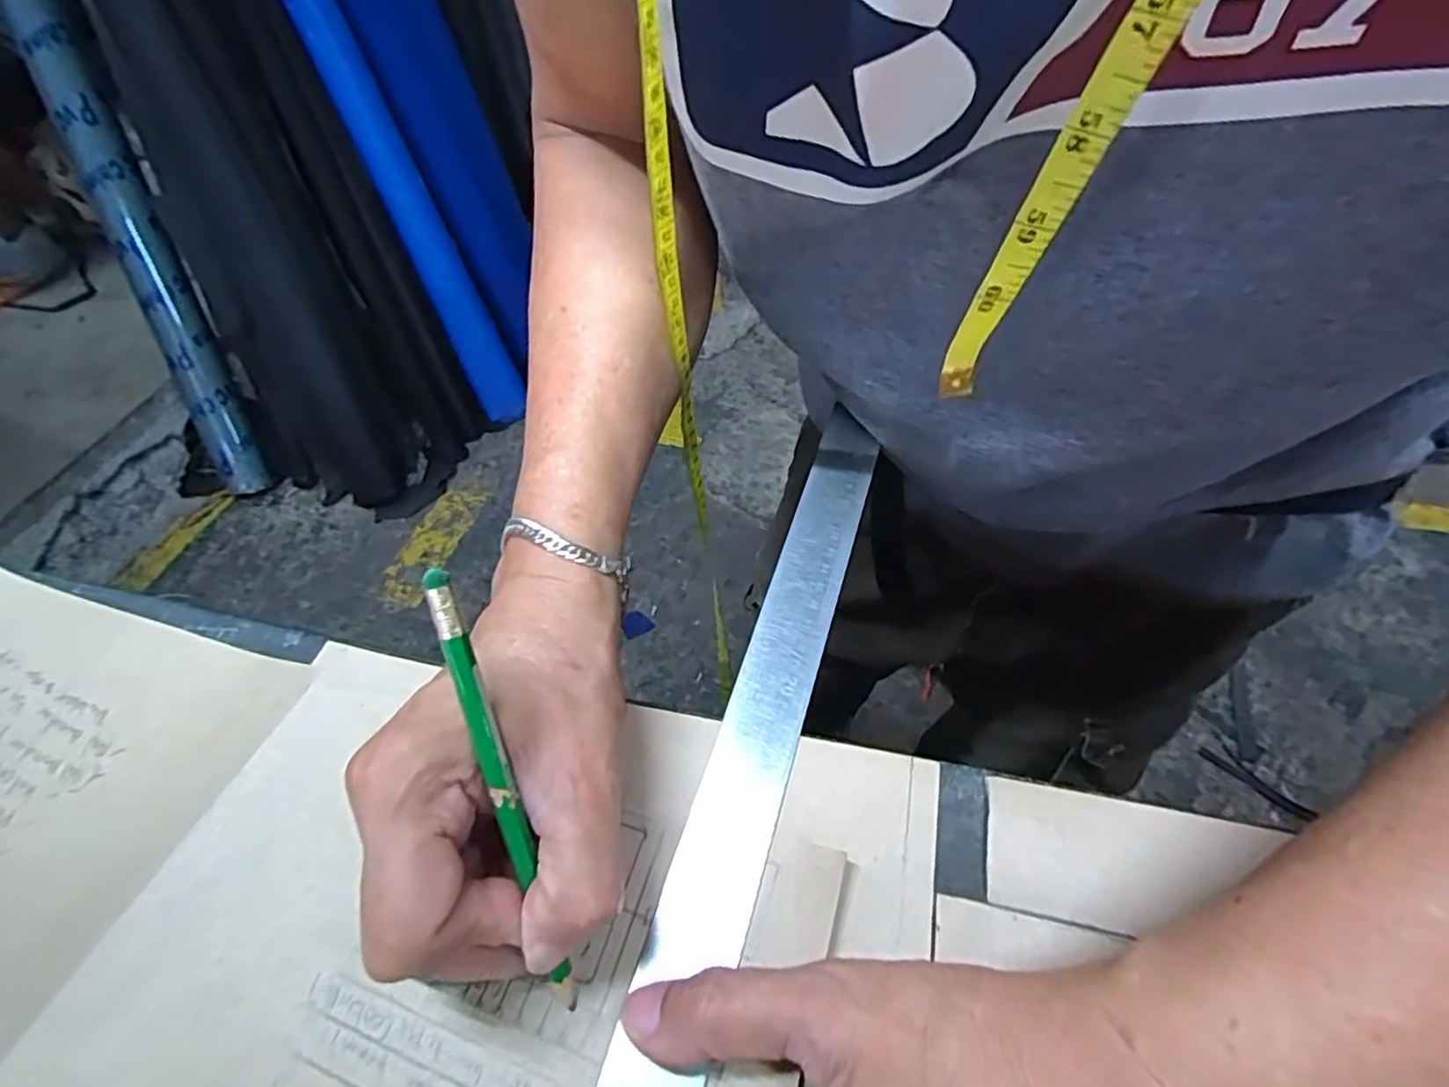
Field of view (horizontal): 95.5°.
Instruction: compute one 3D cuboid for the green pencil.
[{"bbox_3d":[-0.063,0.073,0.188,0.006,0.137,0.004,-14,11,-6],"label":"green pencil"}]

